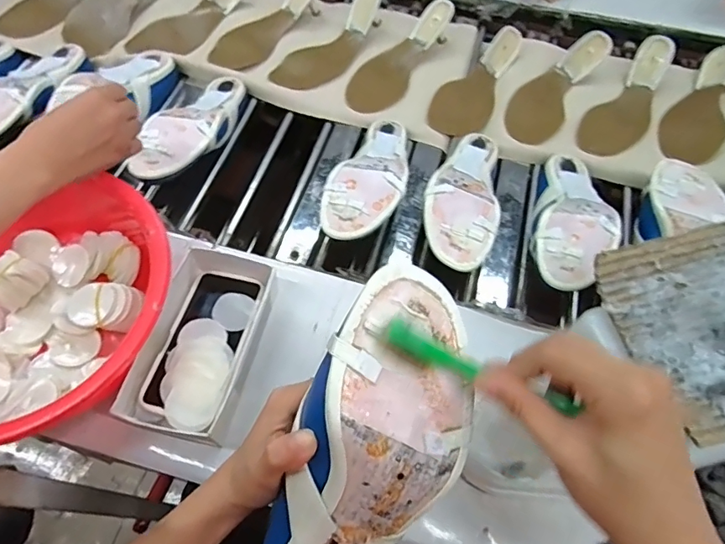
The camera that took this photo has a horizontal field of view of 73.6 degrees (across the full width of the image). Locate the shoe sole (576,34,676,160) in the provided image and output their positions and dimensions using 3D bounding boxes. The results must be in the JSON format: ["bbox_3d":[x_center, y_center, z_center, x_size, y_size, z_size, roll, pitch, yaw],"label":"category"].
[{"bbox_3d":[0.428,-0.276,0.770,0.096,0.059,0.240,37,66,17],"label":"shoe sole"}]

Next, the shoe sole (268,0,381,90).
[{"bbox_3d":[-0.052,-0.389,0.823,0.095,0.044,0.246,38,79,18],"label":"shoe sole"}]

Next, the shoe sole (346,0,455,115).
[{"bbox_3d":[0.055,-0.360,0.798,0.094,0.055,0.248,29,64,13],"label":"shoe sole"}]

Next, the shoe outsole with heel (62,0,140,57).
[{"bbox_3d":[-0.444,-0.482,0.870,0.095,0.065,0.249,22,63,10],"label":"shoe outsole with heel"}]

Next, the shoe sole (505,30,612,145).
[{"bbox_3d":[0.316,-0.296,0.794,0.096,0.057,0.247,38,84,17],"label":"shoe sole"}]

